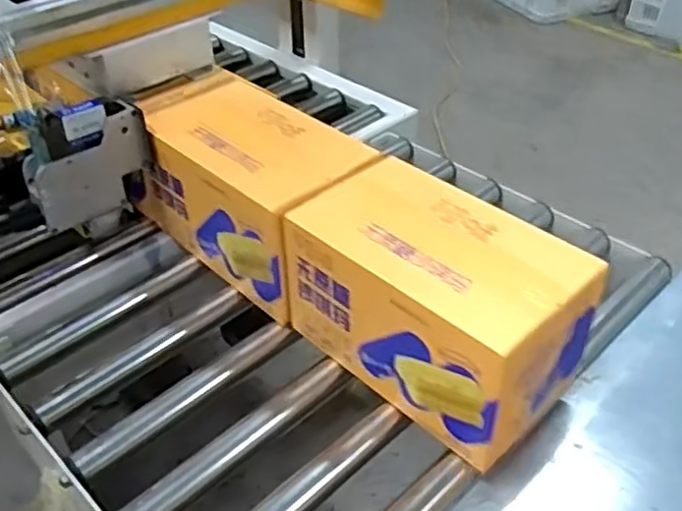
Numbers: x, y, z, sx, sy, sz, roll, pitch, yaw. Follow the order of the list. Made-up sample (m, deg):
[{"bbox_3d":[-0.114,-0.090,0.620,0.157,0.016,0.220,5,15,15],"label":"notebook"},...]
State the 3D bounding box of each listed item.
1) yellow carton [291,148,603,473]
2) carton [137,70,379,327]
[{"bbox_3d":[0.077,0.046,0.586,0.133,0.157,0.224,-32,49,-32],"label":"yellow carton"},{"bbox_3d":[-0.091,-0.069,0.702,0.132,0.128,0.239,-32,49,-31],"label":"carton"}]

